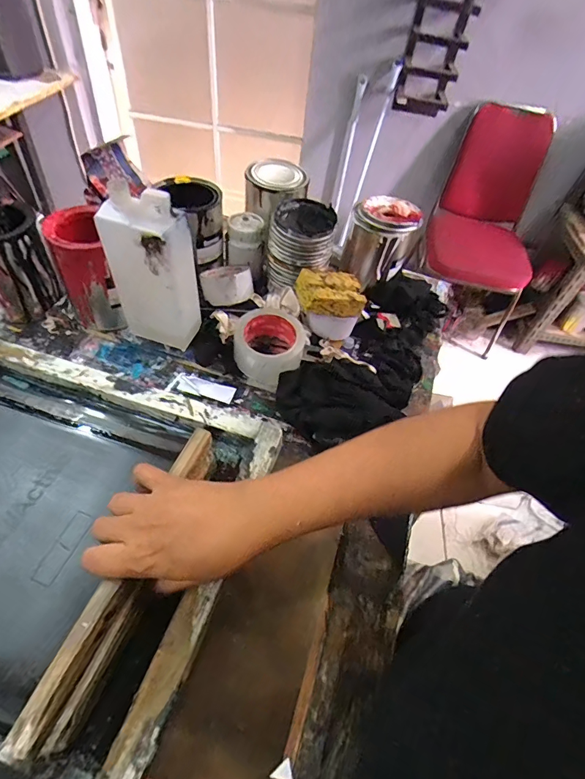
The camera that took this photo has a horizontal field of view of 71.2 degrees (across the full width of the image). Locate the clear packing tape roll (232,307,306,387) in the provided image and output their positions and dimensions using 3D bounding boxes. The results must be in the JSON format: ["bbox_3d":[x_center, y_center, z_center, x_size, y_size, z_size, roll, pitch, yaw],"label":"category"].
[{"bbox_3d":[-0.035,-0.067,0.607,0.101,0.061,0.109,13,51,4],"label":"clear packing tape roll"}]

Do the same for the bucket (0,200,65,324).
[{"bbox_3d":[-0.418,-0.186,0.611,0.103,0.139,0.096,-29,60,-26],"label":"bucket"}]

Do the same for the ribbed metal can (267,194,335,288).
[{"bbox_3d":[0.012,-0.238,0.674,0.103,0.107,0.099,6,51,-4],"label":"ribbed metal can"}]

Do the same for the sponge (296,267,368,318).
[{"bbox_3d":[0.058,-0.149,0.628,0.101,0.040,0.069,-4,52,-11],"label":"sponge"}]

